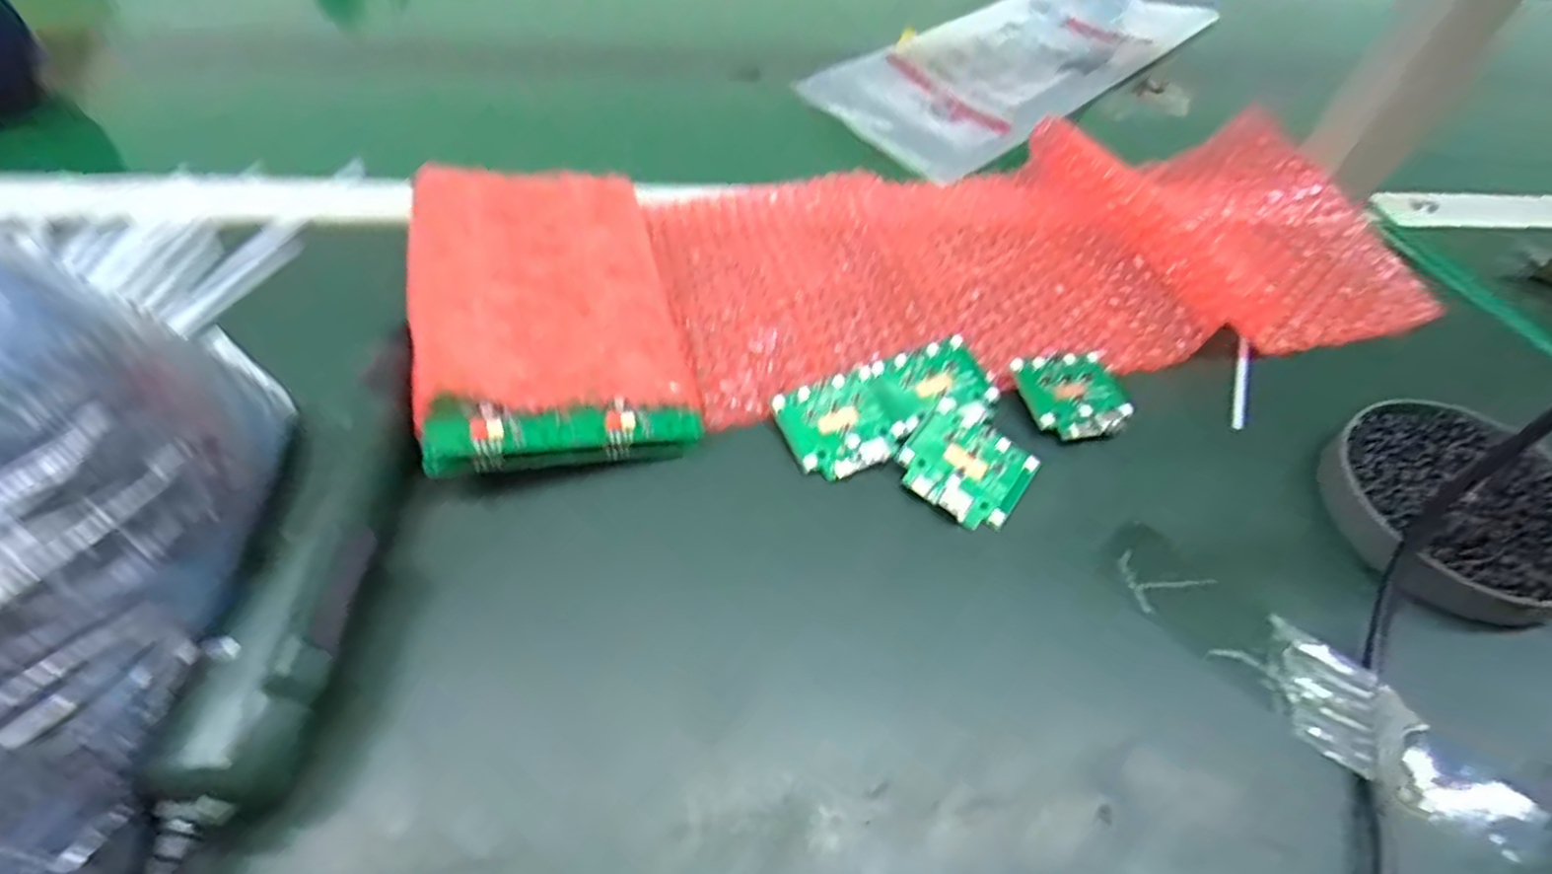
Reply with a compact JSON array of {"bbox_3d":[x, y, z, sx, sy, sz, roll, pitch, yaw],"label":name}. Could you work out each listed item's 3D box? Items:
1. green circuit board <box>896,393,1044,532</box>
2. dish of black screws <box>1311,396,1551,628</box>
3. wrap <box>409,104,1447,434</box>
[{"bbox_3d":[0.095,0.013,0.359,0.059,0.014,0.057,31,56,20],"label":"green circuit board"},{"bbox_3d":[0.326,0.035,0.348,0.124,0.024,0.110,-20,55,-18],"label":"dish of black screws"},{"bbox_3d":[0.097,-0.116,0.442,0.594,0.044,0.225,-7,52,-9],"label":"wrap"}]

